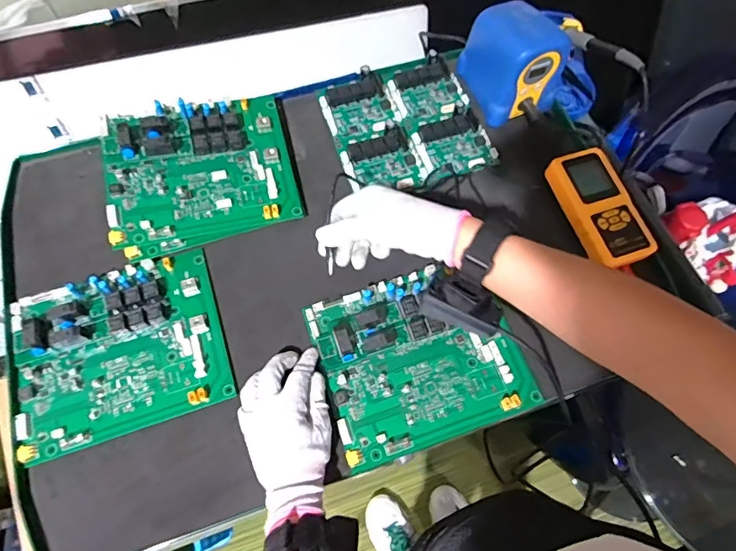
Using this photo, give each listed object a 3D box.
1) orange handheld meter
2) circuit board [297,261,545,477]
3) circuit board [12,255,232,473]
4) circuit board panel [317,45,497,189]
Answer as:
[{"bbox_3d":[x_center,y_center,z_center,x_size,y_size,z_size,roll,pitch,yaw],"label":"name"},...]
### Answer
[{"bbox_3d":[0.269,-0.079,0.550,0.072,0.025,0.144,-19,69,-7],"label":"orange handheld meter"},{"bbox_3d":[0.051,0.077,0.483,0.195,0.028,0.171,-18,69,-7],"label":"circuit board"},{"bbox_3d":[-0.255,0.072,0.484,0.200,0.025,0.174,-18,69,-7],"label":"circuit board"},{"bbox_3d":[0.051,-0.201,0.611,0.196,0.023,0.187,-18,69,-7],"label":"circuit board panel"}]

